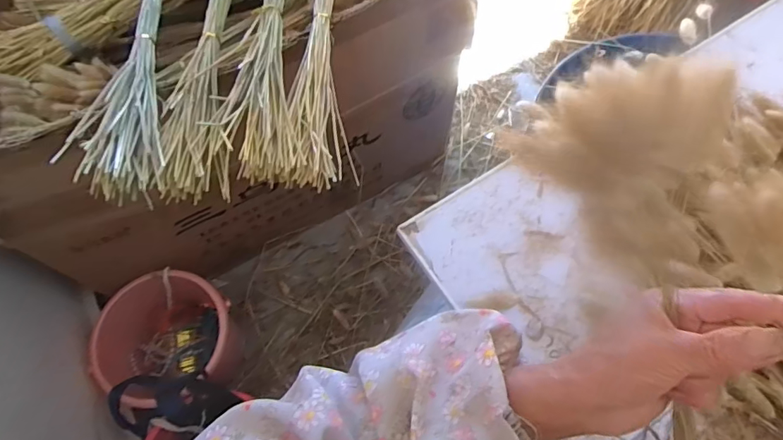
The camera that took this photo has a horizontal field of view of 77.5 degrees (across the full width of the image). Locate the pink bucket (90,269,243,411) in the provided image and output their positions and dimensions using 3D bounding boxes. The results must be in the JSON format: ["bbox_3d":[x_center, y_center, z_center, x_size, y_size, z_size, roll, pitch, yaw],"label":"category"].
[{"bbox_3d":[-0.368,0.204,0.848,0.199,0.151,0.190,0,66,0],"label":"pink bucket"}]

